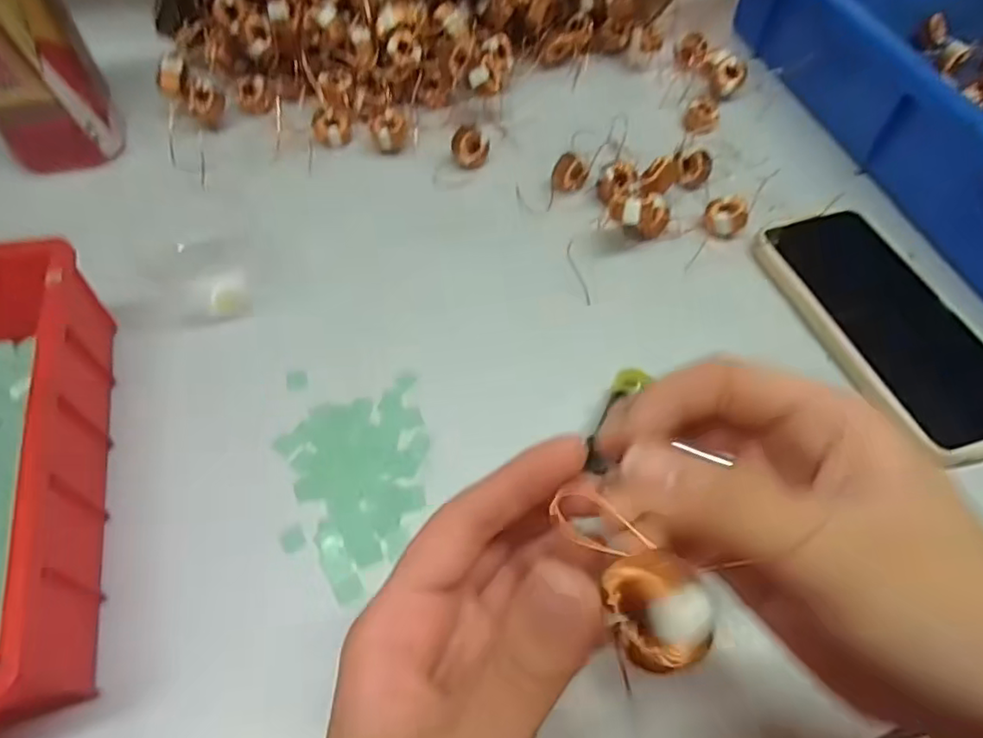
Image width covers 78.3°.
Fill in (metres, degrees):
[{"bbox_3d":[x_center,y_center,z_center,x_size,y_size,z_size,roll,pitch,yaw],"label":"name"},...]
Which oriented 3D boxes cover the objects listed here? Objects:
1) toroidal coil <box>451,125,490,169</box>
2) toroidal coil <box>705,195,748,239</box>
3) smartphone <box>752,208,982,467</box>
[{"bbox_3d":[-0.014,-0.146,0.396,0.024,0.020,0.016,0,57,-3],"label":"toroidal coil"},{"bbox_3d":[0.142,-0.093,0.367,0.023,0.016,0.023,1,57,-2],"label":"toroidal coil"},{"bbox_3d":[0.218,-0.025,0.328,0.081,0.016,0.156,-11,58,-15],"label":"smartphone"}]

